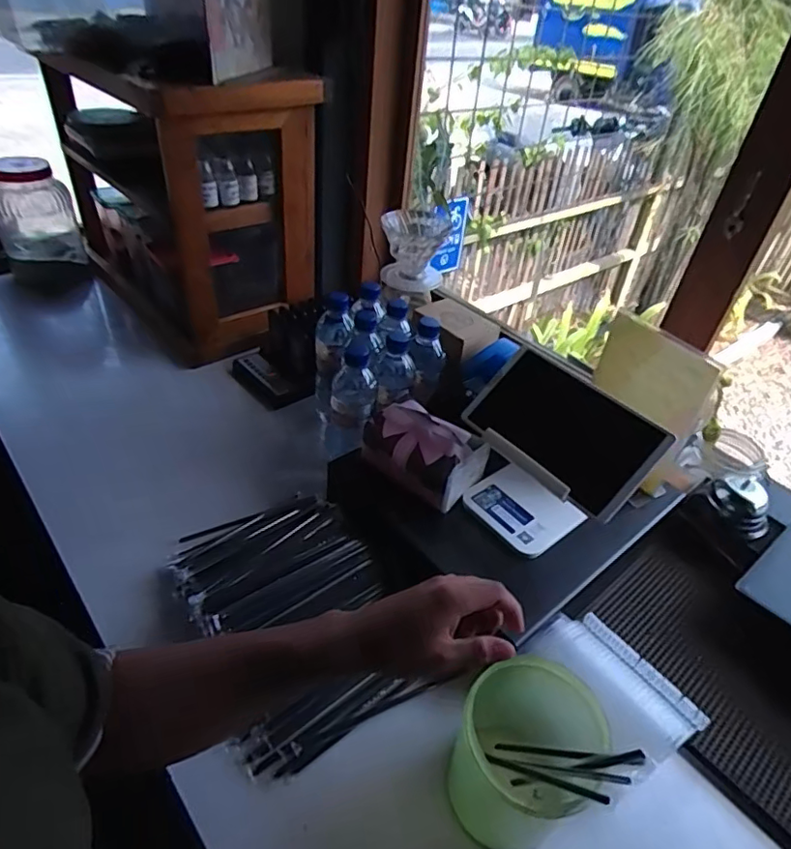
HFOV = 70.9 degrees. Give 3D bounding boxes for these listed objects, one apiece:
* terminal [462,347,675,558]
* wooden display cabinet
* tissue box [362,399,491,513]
[{"bbox_3d":[0.169,0.044,0.650,0.115,0.167,0.205,-22,47,-30],"label":"terminal"},{"bbox_3d":[-0.379,-0.422,1.039,0.289,0.440,0.433,-26,49,-33],"label":"wooden display cabinet"},{"bbox_3d":[0.035,0.030,0.707,0.146,0.064,0.095,25,43,21],"label":"tissue box"}]

